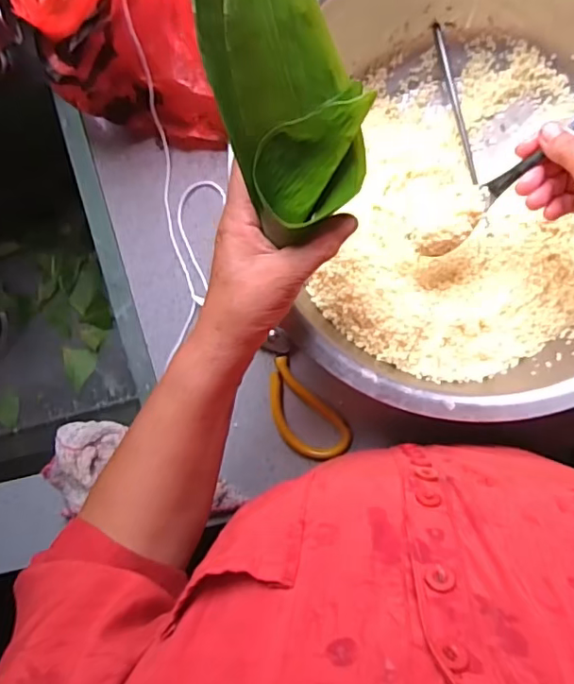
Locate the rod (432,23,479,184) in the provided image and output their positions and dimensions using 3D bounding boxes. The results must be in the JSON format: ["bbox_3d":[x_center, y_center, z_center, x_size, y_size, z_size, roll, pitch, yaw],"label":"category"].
[{"bbox_3d":[0.149,-0.207,0.482,0.008,0.012,0.139,-14,92,9],"label":"rod"}]

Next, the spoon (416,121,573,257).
[{"bbox_3d":[0.152,-0.110,0.397,0.023,0.025,0.139,47,109,2],"label":"spoon"}]

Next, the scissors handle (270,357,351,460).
[{"bbox_3d":[0.012,0.071,0.530,0.054,0.006,0.104,-44,88,9],"label":"scissors handle"}]

